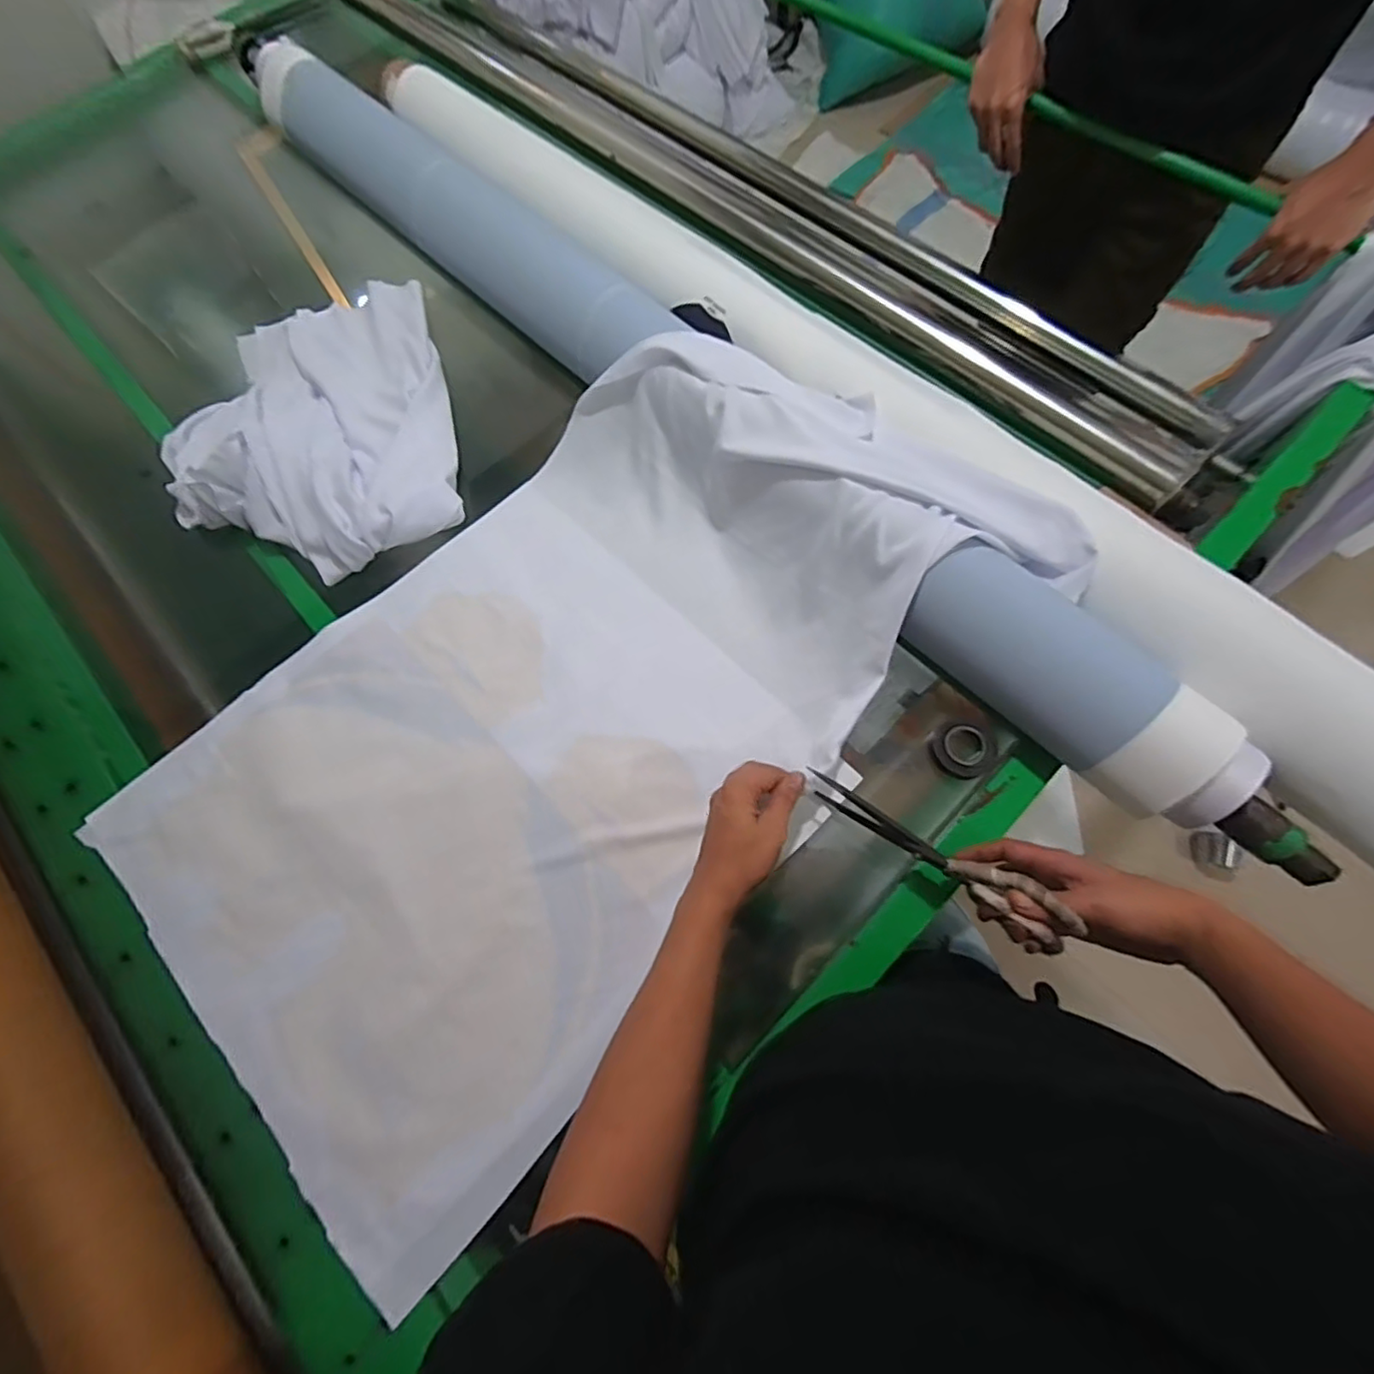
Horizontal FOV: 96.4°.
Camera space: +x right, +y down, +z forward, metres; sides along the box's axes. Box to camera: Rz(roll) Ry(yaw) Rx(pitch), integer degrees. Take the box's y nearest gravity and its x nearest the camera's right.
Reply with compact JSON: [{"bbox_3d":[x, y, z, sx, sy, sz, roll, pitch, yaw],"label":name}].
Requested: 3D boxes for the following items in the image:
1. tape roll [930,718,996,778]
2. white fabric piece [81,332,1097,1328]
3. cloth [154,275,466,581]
[{"bbox_3d":[0.271,0.061,0.602,0.058,0.021,0.055,-1,70,2],"label":"tape roll"},{"bbox_3d":[-0.108,0.016,0.588,0.848,0.134,0.535,-38,73,-11],"label":"white fabric piece"},{"bbox_3d":[-0.466,-0.329,0.759,0.331,0.081,0.431,-18,70,-4],"label":"cloth"}]

